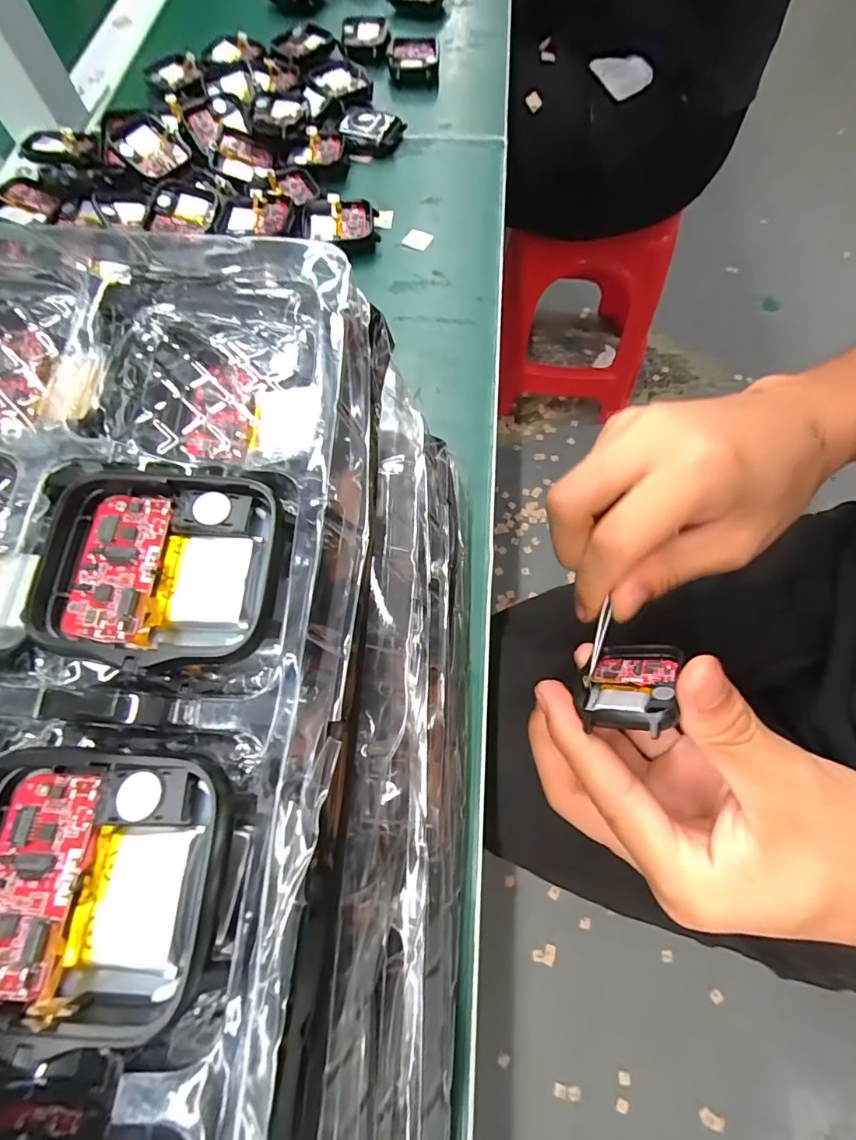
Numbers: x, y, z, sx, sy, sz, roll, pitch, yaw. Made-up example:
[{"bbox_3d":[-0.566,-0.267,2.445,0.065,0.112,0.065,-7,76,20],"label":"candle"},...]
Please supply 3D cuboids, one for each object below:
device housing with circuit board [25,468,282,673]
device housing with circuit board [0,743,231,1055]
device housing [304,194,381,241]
[{"bbox_3d":[-0.053,-0.001,0.096,0.045,0.008,0.038,5,67,3],"label":"device housing with circuit board"},{"bbox_3d":[-0.056,0.048,0.075,0.046,0.006,0.037,3,66,2],"label":"device housing with circuit board"},{"bbox_3d":[-0.053,-0.212,0.293,0.045,0.011,0.033,0,68,2],"label":"device housing"}]

